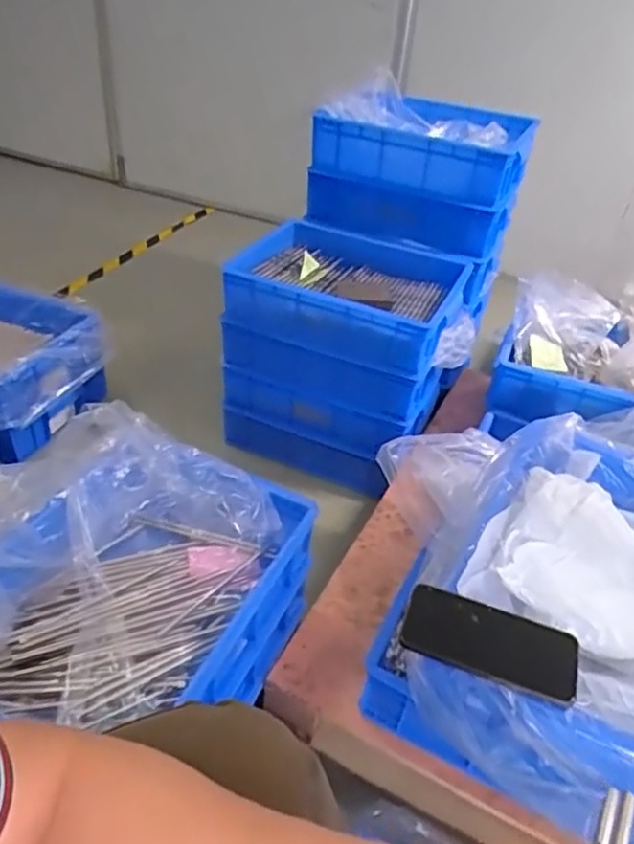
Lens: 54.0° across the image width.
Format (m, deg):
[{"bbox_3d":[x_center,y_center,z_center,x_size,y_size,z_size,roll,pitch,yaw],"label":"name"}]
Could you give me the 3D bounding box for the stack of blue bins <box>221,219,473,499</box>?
[{"bbox_3d":[0.042,-0.127,1.258,0.410,0.402,0.272,17,39,14],"label":"stack of blue bins"}]

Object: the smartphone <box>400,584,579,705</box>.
[{"bbox_3d":[0.162,0.205,0.587,0.158,0.011,0.077,15,38,10],"label":"smartphone"}]

